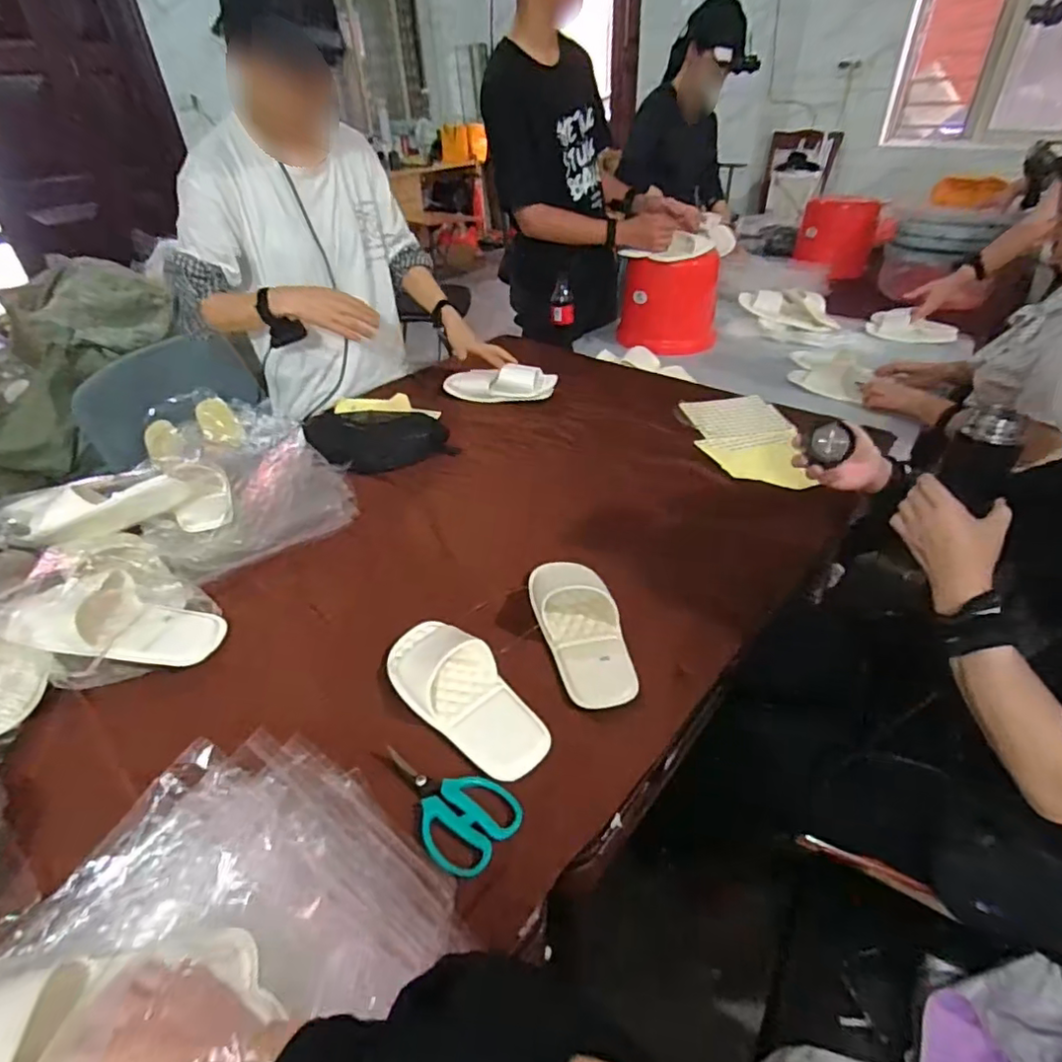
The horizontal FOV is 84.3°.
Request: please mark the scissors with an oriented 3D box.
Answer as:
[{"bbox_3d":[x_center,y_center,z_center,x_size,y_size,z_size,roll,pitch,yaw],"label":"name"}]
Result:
[{"bbox_3d":[-0.084,0.253,0.560,0.148,0.005,0.084,29,47,34],"label":"scissors"}]

